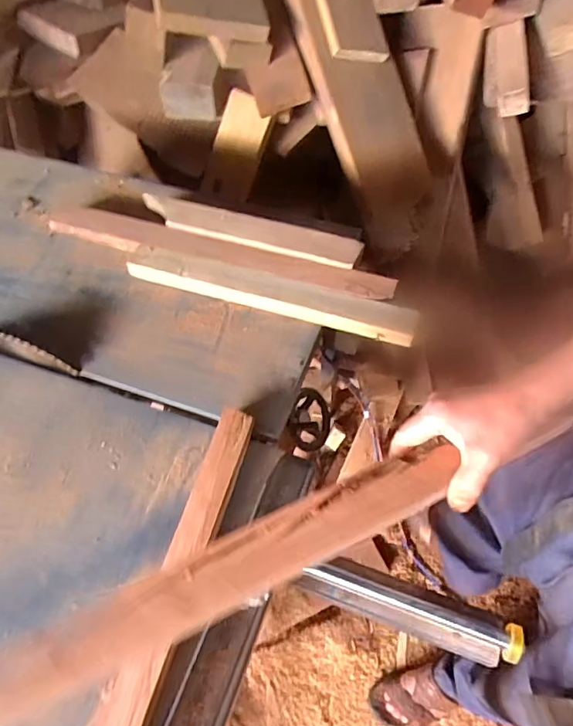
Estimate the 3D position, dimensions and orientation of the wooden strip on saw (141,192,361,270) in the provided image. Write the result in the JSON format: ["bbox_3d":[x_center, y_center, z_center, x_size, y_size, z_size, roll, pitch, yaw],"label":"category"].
[{"bbox_3d":[-0.068,-0.216,0.796,0.375,0.021,0.059,17,61,14],"label":"wooden strip on saw"}]

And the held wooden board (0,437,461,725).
[{"bbox_3d":[-0.058,0.178,0.414,0.452,0.019,0.054,-23,60,-11],"label":"held wooden board"}]

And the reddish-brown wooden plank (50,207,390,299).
[{"bbox_3d":[-0.129,-0.176,0.801,0.603,0.036,0.057,16,61,14],"label":"reddish-brown wooden plank"}]

